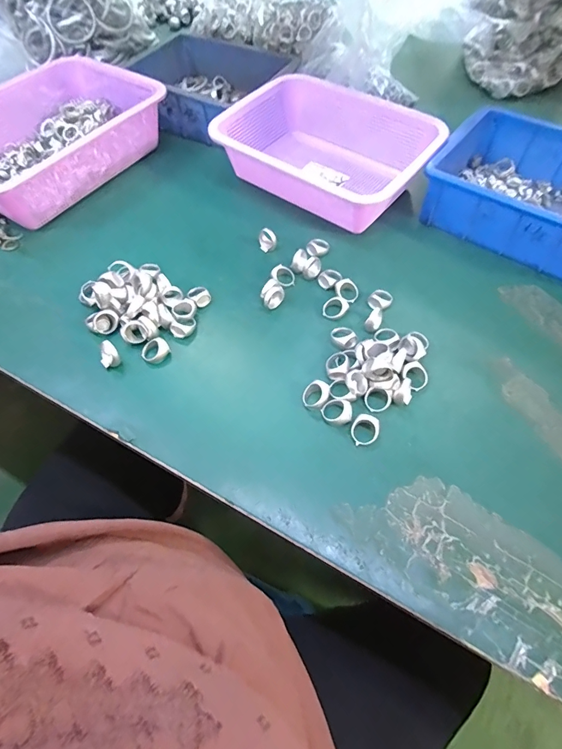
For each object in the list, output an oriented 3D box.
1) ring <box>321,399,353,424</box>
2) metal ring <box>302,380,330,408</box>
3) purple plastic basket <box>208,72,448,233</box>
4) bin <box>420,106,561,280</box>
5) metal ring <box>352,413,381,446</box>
[{"bbox_3d":[0.052,0.034,0.369,0.028,0.010,0.022,3,60,3],"label":"ring"},{"bbox_3d":[0.033,0.019,0.378,0.026,0.007,0.026,-3,82,25],"label":"metal ring"},{"bbox_3d":[0.062,-0.301,0.531,0.266,0.077,0.192,34,66,19],"label":"purple plastic basket"},{"bbox_3d":[0.312,-0.218,0.479,0.245,0.073,0.174,33,66,19],"label":"bin"},{"bbox_3d":[0.076,0.051,0.360,0.024,0.013,0.028,22,63,14],"label":"metal ring"}]

